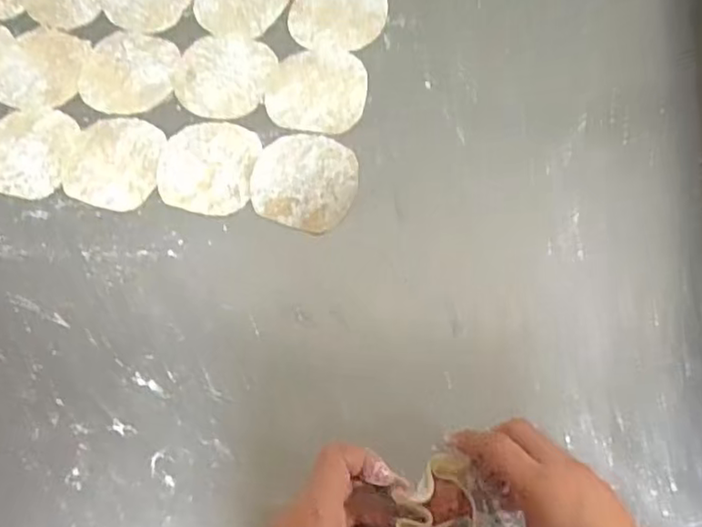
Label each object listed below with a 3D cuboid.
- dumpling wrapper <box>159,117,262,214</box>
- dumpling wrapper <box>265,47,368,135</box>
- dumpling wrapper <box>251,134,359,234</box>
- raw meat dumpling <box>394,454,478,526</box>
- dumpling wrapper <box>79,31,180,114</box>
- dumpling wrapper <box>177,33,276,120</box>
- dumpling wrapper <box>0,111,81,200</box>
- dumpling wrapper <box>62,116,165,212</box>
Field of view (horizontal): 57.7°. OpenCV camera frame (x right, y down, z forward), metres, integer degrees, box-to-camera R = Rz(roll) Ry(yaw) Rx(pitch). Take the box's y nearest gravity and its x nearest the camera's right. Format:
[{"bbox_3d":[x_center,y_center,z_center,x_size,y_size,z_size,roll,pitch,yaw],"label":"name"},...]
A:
[{"bbox_3d":[-0.111,-0.076,0.497,0.074,0.004,0.078,9,69,5],"label":"dumpling wrapper"},{"bbox_3d":[-0.027,-0.141,0.517,0.079,0.004,0.079,-1,69,1],"label":"dumpling wrapper"},{"bbox_3d":[-0.035,-0.064,0.481,0.078,0.004,0.075,-1,69,1],"label":"dumpling wrapper"},{"bbox_3d":[0.050,0.139,0.380,0.046,0.026,0.046,-2,69,1],"label":"raw meat dumpling"},{"bbox_3d":[-0.185,-0.161,0.533,0.079,0.004,0.079,5,69,3],"label":"dumpling wrapper"},{"bbox_3d":[-0.106,-0.156,0.528,0.077,0.004,0.082,-1,69,1],"label":"dumpling wrapper"},{"bbox_3d":[-0.259,-0.089,0.508,0.078,0.004,0.076,-1,69,1],"label":"dumpling wrapper"},{"bbox_3d":[-0.187,-0.081,0.501,0.074,0.004,0.080,-1,69,1],"label":"dumpling wrapper"}]

